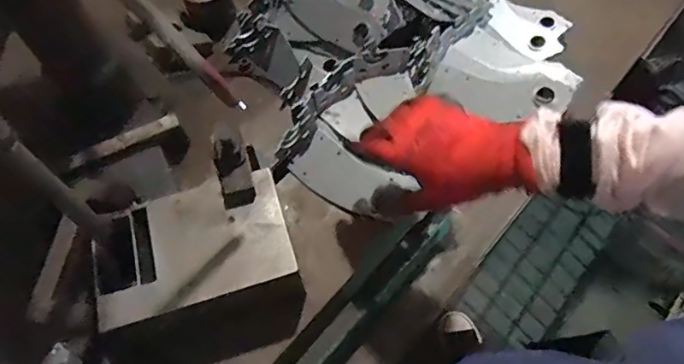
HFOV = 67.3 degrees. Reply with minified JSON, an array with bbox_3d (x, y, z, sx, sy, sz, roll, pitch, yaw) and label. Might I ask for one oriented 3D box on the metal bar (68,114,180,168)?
[{"bbox_3d":[-0.248,-0.048,0.587,0.123,0.010,0.024,-23,65,-10],"label":"metal bar"}]

